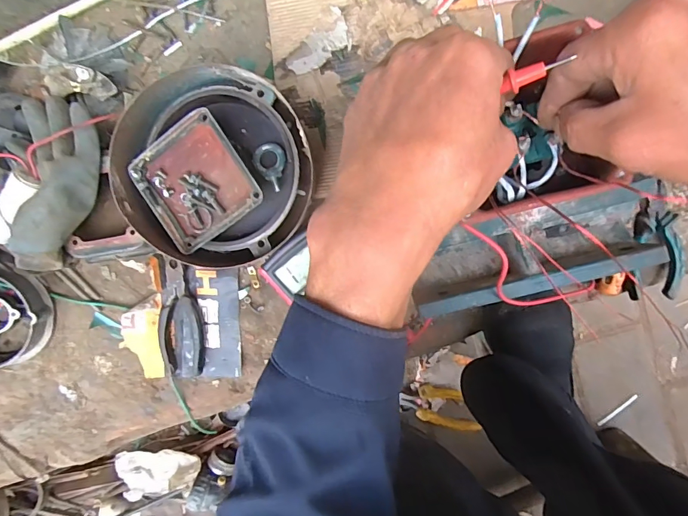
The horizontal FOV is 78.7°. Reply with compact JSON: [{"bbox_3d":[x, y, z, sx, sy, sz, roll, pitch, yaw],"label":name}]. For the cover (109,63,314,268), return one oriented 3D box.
[{"bbox_3d":[-0.129,-0.093,0.441,0.182,0.080,0.192,22,95,2],"label":"cover"}]

